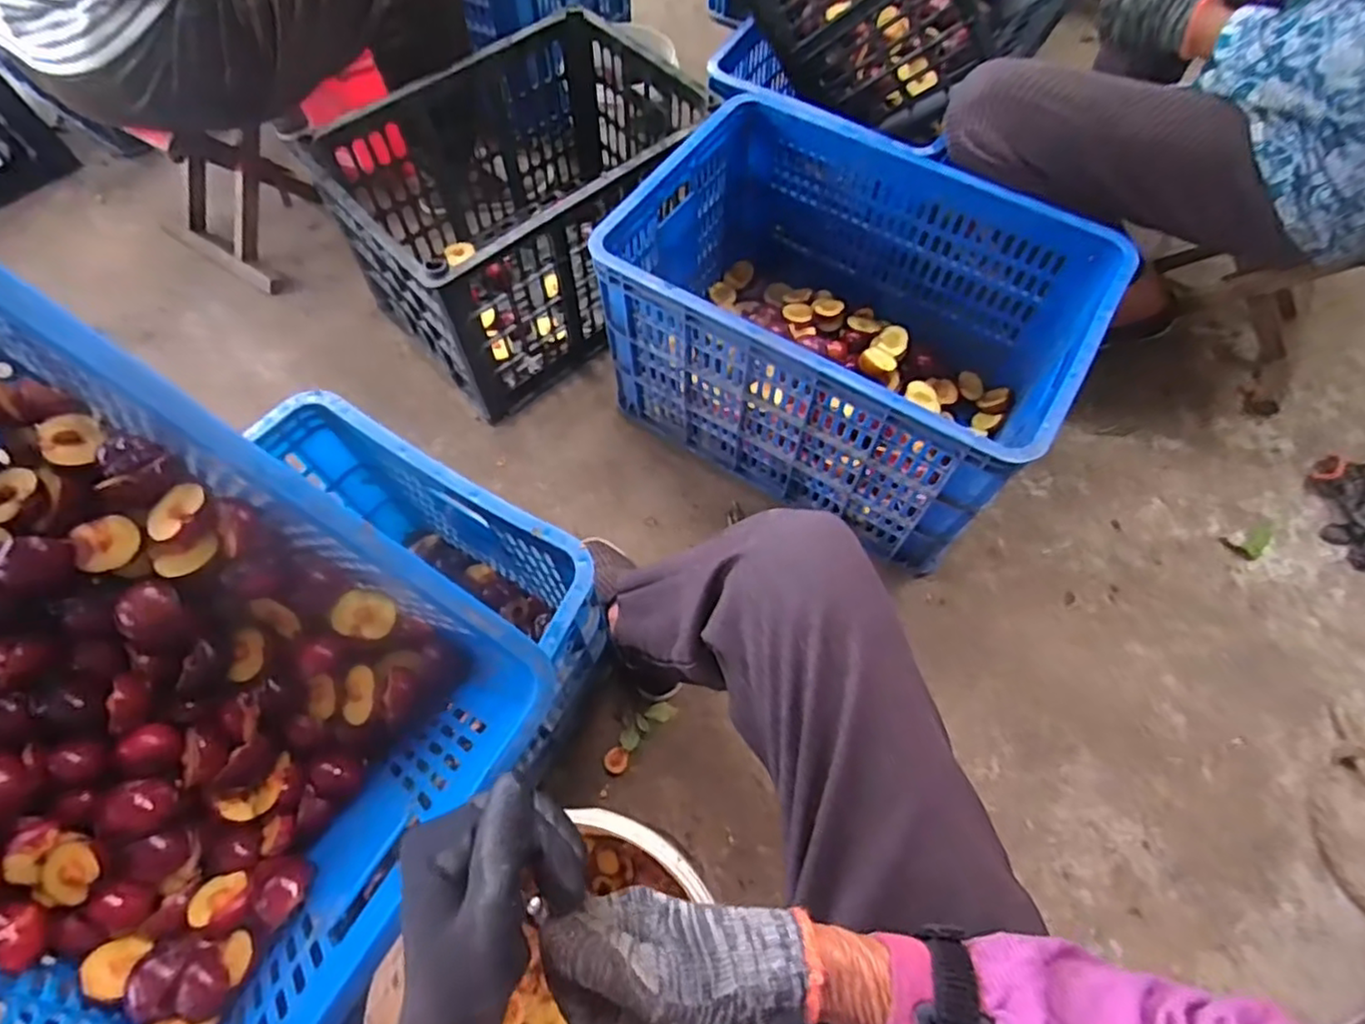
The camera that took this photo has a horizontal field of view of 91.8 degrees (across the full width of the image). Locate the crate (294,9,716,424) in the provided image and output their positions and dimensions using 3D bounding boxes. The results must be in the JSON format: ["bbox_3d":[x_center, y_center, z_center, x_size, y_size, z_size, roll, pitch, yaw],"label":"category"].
[{"bbox_3d":[-0.227,-0.461,1.000,0.493,0.280,0.363,-37,71,-16],"label":"crate"}]

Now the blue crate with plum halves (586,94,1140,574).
[{"bbox_3d":[0.205,-0.242,0.885,0.530,0.294,0.366,32,68,13],"label":"blue crate with plum halves"}]

